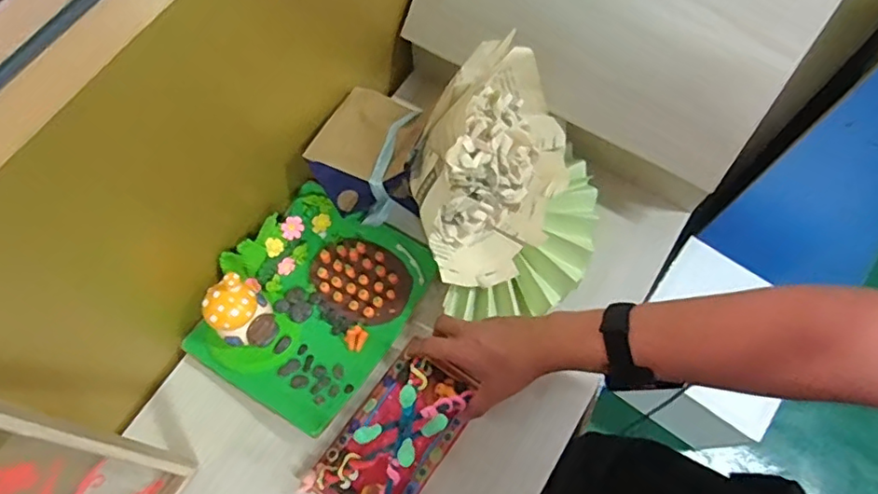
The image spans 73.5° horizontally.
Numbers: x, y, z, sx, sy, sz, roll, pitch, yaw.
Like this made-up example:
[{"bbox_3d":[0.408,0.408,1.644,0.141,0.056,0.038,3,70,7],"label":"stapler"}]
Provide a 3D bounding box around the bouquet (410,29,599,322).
[{"bbox_3d":[0.077,-0.067,0.608,0.197,0.185,0.239,-12,68,-4],"label":"bouquet"}]

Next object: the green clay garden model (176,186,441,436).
[{"bbox_3d":[-0.138,0.052,0.640,0.190,0.082,0.242,31,72,12],"label":"green clay garden model"}]

